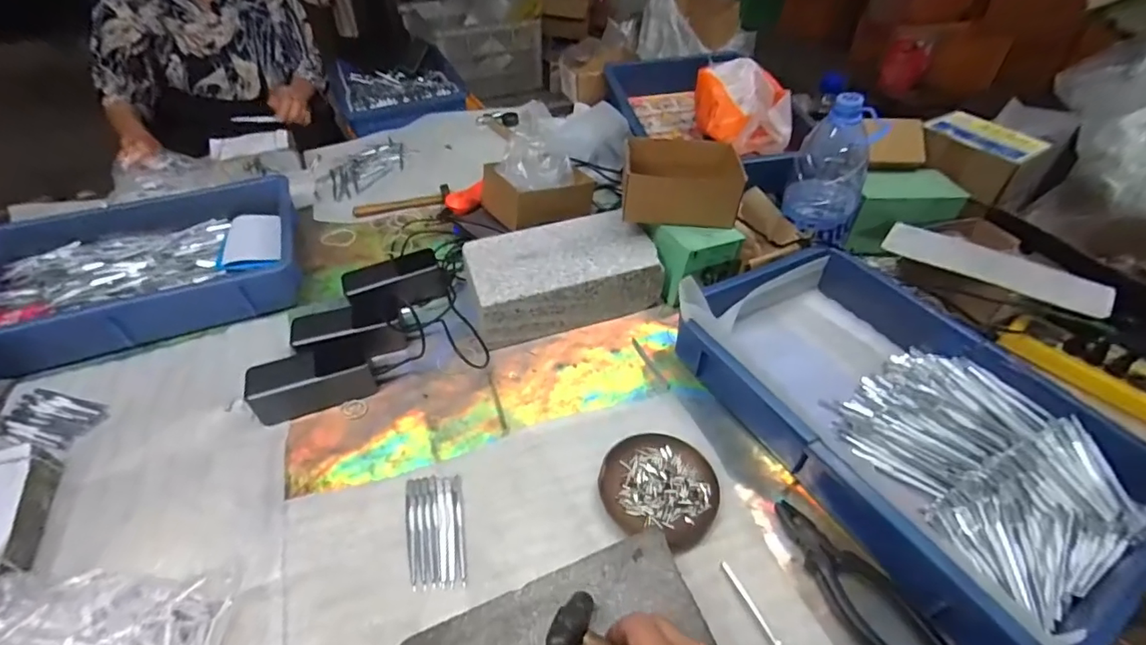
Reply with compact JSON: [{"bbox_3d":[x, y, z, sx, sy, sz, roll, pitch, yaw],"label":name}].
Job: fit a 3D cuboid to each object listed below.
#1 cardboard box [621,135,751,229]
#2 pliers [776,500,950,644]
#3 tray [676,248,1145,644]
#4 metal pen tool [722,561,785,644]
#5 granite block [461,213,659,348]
[{"bbox_3d":[0.143,-0.189,0.677,0.155,0.079,0.102,0,45,1],"label":"cardboard box"},{"bbox_3d":[0.243,0.227,0.442,0.056,0.016,0.160,-19,47,-17],"label":"pliers"},{"bbox_3d":[0.339,0.082,0.536,0.294,0.082,0.432,-21,48,-19],"label":"tray"},{"bbox_3d":[0.160,0.251,0.422,0.011,0.004,0.107,-17,47,-16],"label":"metal pen tool"},{"bbox_3d":[-0.019,-0.068,0.701,0.252,0.080,0.148,-16,45,-14],"label":"granite block"}]

